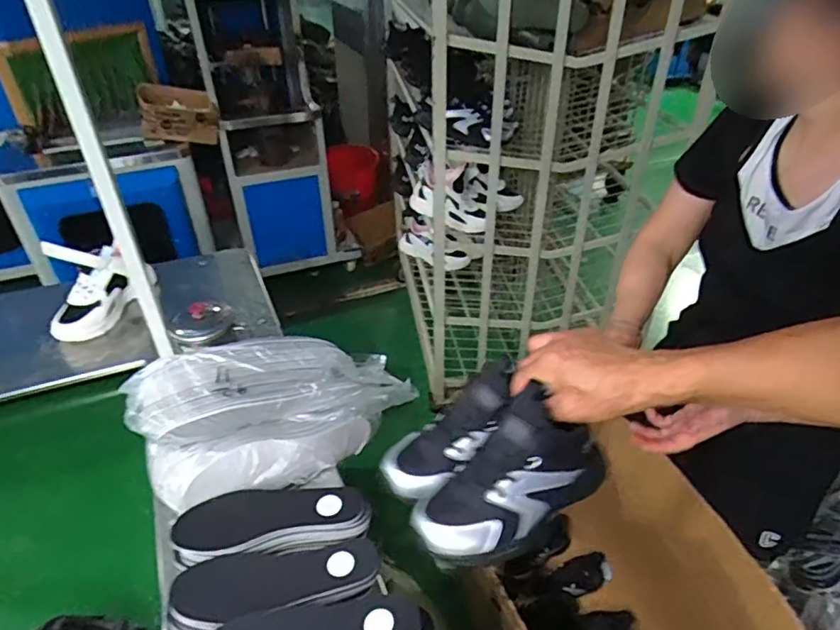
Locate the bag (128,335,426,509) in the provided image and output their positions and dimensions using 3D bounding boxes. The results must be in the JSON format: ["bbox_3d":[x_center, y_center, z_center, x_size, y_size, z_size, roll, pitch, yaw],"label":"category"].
[{"bbox_3d":[-0.189,0.127,0.764,0.350,0.165,0.156,-20,43,-26],"label":"bag"}]

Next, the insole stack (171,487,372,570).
[{"bbox_3d":[-0.176,0.255,0.666,0.228,0.049,0.079,-1,38,-4],"label":"insole stack"}]

